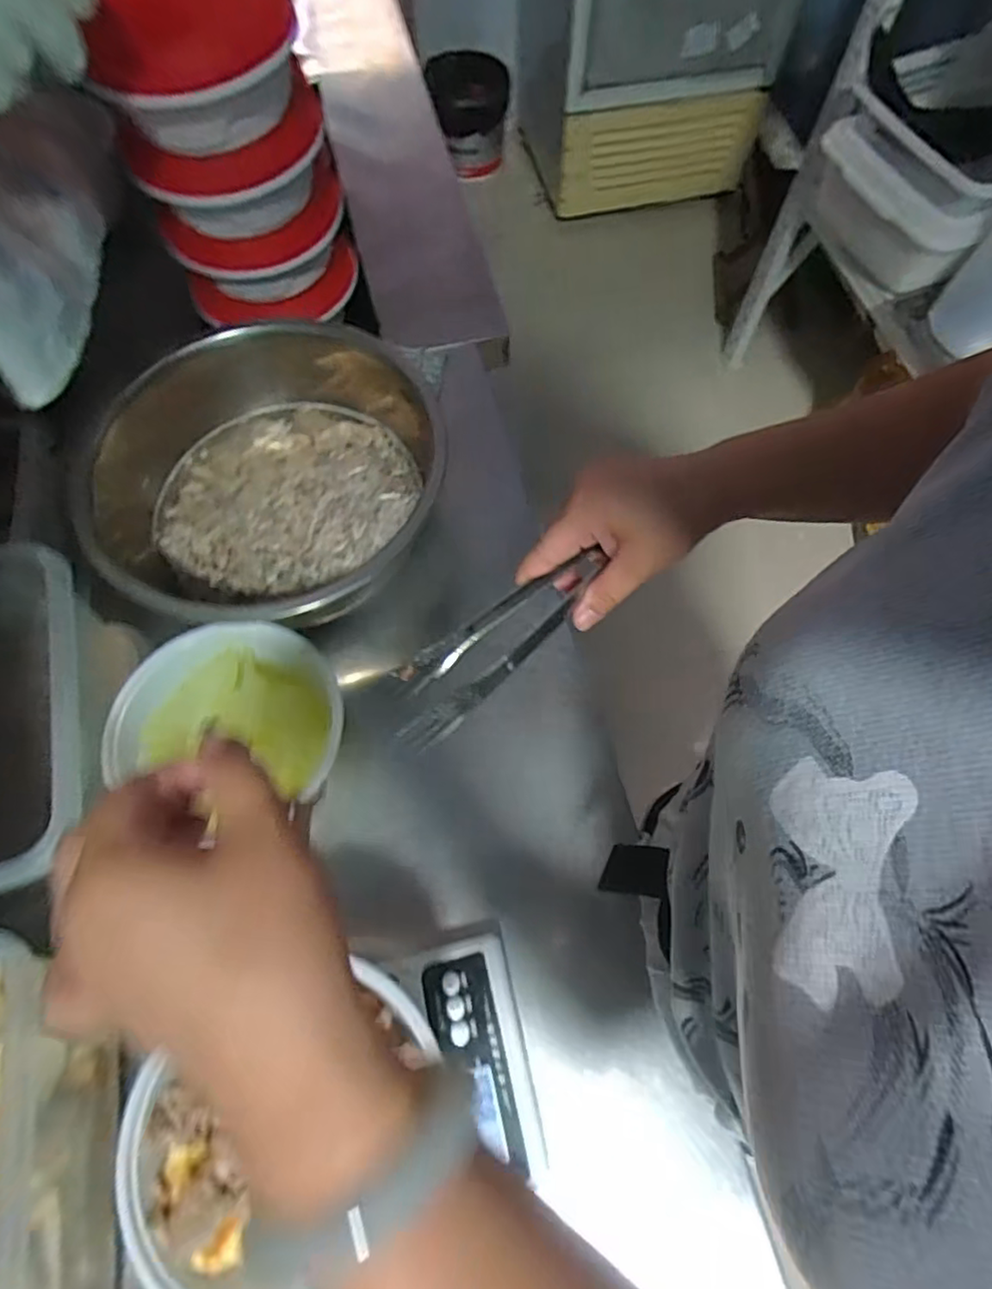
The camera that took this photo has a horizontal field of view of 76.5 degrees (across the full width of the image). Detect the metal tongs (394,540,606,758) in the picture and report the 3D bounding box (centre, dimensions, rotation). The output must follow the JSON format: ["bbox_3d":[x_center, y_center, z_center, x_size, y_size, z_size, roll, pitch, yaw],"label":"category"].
[{"bbox_3d":[0.001,-0.006,0.384,0.053,0.039,0.157,41,71,15],"label":"metal tongs"}]

